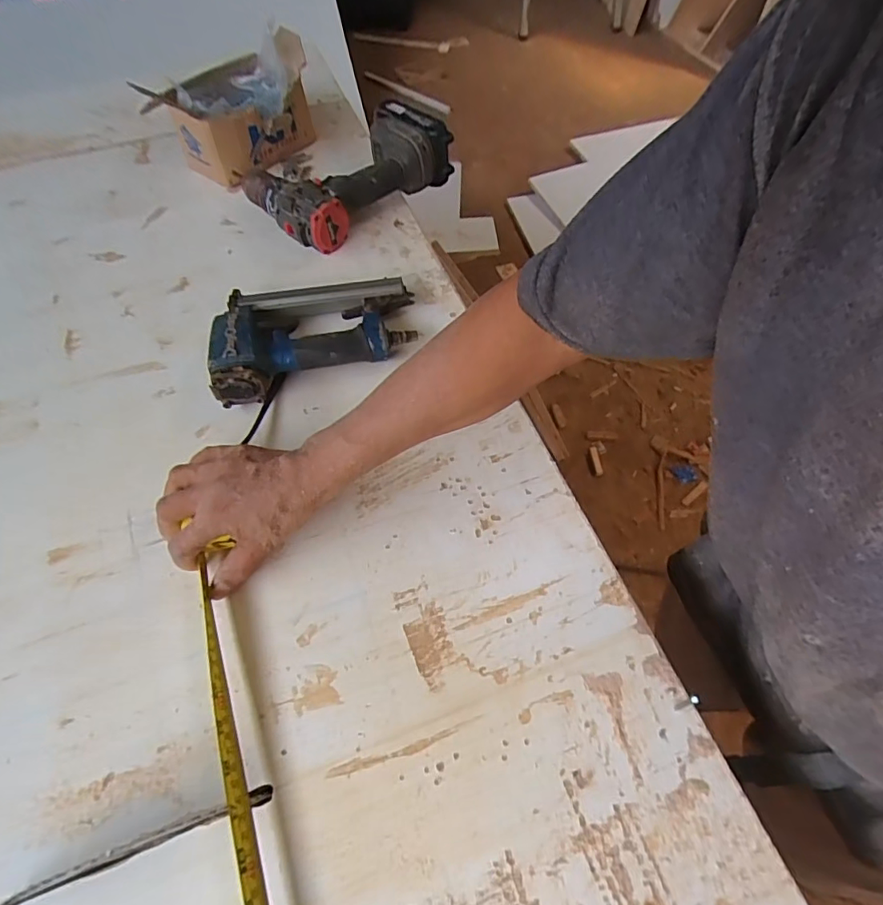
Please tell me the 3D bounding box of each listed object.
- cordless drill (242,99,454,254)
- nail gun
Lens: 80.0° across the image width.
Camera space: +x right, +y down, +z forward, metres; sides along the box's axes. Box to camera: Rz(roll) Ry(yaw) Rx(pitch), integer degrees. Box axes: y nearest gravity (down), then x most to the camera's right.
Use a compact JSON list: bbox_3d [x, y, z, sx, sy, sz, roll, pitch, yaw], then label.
[{"bbox_3d":[-0.116,-0.353,0.661,0.144,0.072,0.236,40,66,21],"label":"cordless drill"},{"bbox_3d":[-0.126,-0.124,0.534,0.204,0.050,0.127,-13,59,-8],"label":"nail gun"}]

